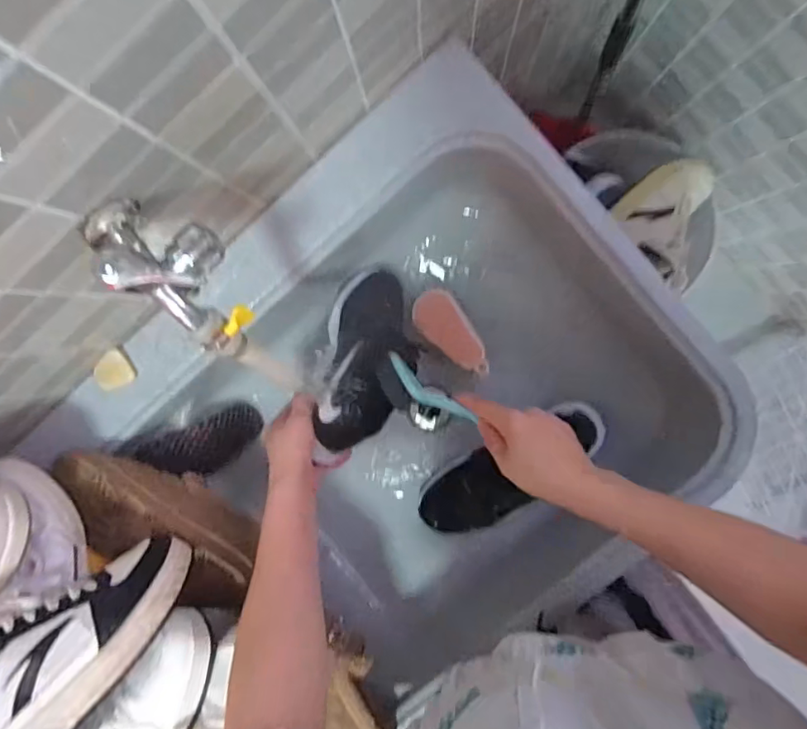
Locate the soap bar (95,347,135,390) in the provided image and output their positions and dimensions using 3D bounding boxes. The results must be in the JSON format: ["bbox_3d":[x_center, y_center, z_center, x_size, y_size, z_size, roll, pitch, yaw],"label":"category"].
[{"bbox_3d":[-0.325,0.007,0.615,0.038,0.014,0.038,-30,92,5],"label":"soap bar"}]

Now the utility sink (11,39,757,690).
[{"bbox_3d":[0.036,0.044,0.705,0.563,0.217,0.551,-42,91,6],"label":"utility sink"}]

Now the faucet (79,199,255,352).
[{"bbox_3d":[-0.161,-0.064,0.392,0.137,0.082,0.071,42,96,-14],"label":"faucet"}]

